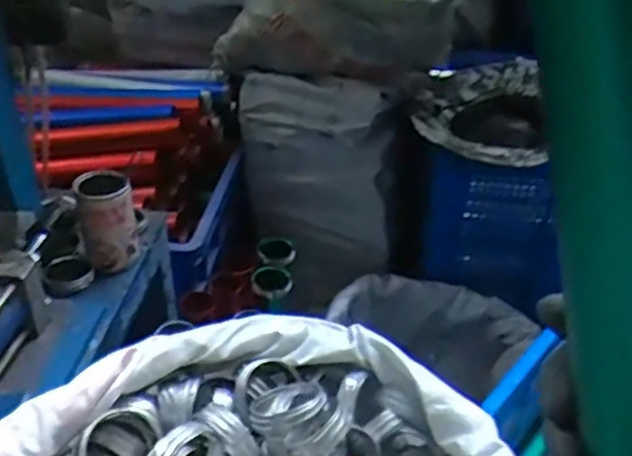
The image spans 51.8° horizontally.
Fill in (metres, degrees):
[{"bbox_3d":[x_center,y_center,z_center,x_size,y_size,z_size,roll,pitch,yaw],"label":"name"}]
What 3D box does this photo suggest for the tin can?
[{"bbox_3d":[-0.251,-0.006,0.789,0.065,0.112,0.051,-10,36,-19],"label":"tin can"}]

